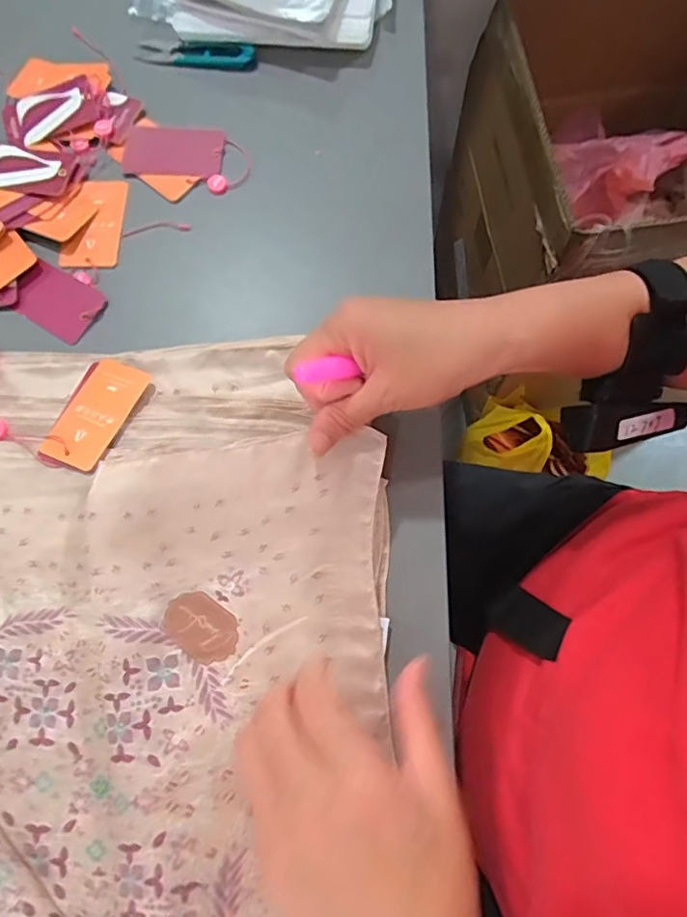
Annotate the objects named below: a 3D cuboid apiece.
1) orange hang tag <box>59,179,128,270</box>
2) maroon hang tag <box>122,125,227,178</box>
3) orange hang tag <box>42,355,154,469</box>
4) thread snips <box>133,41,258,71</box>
[{"bbox_3d":[-0.194,-0.186,0.441,0.043,0.006,0.080,2,73,1],"label":"orange hang tag"},{"bbox_3d":[-0.136,-0.247,0.452,0.078,0.005,0.045,4,80,3],"label":"maroon hang tag"},{"bbox_3d":[-0.172,-0.033,0.391,0.044,0.004,0.081,21,69,10],"label":"orange hang tag"},{"bbox_3d":[-0.126,-0.347,0.484,0.105,0.009,0.022,8,74,3],"label":"thread snips"}]

